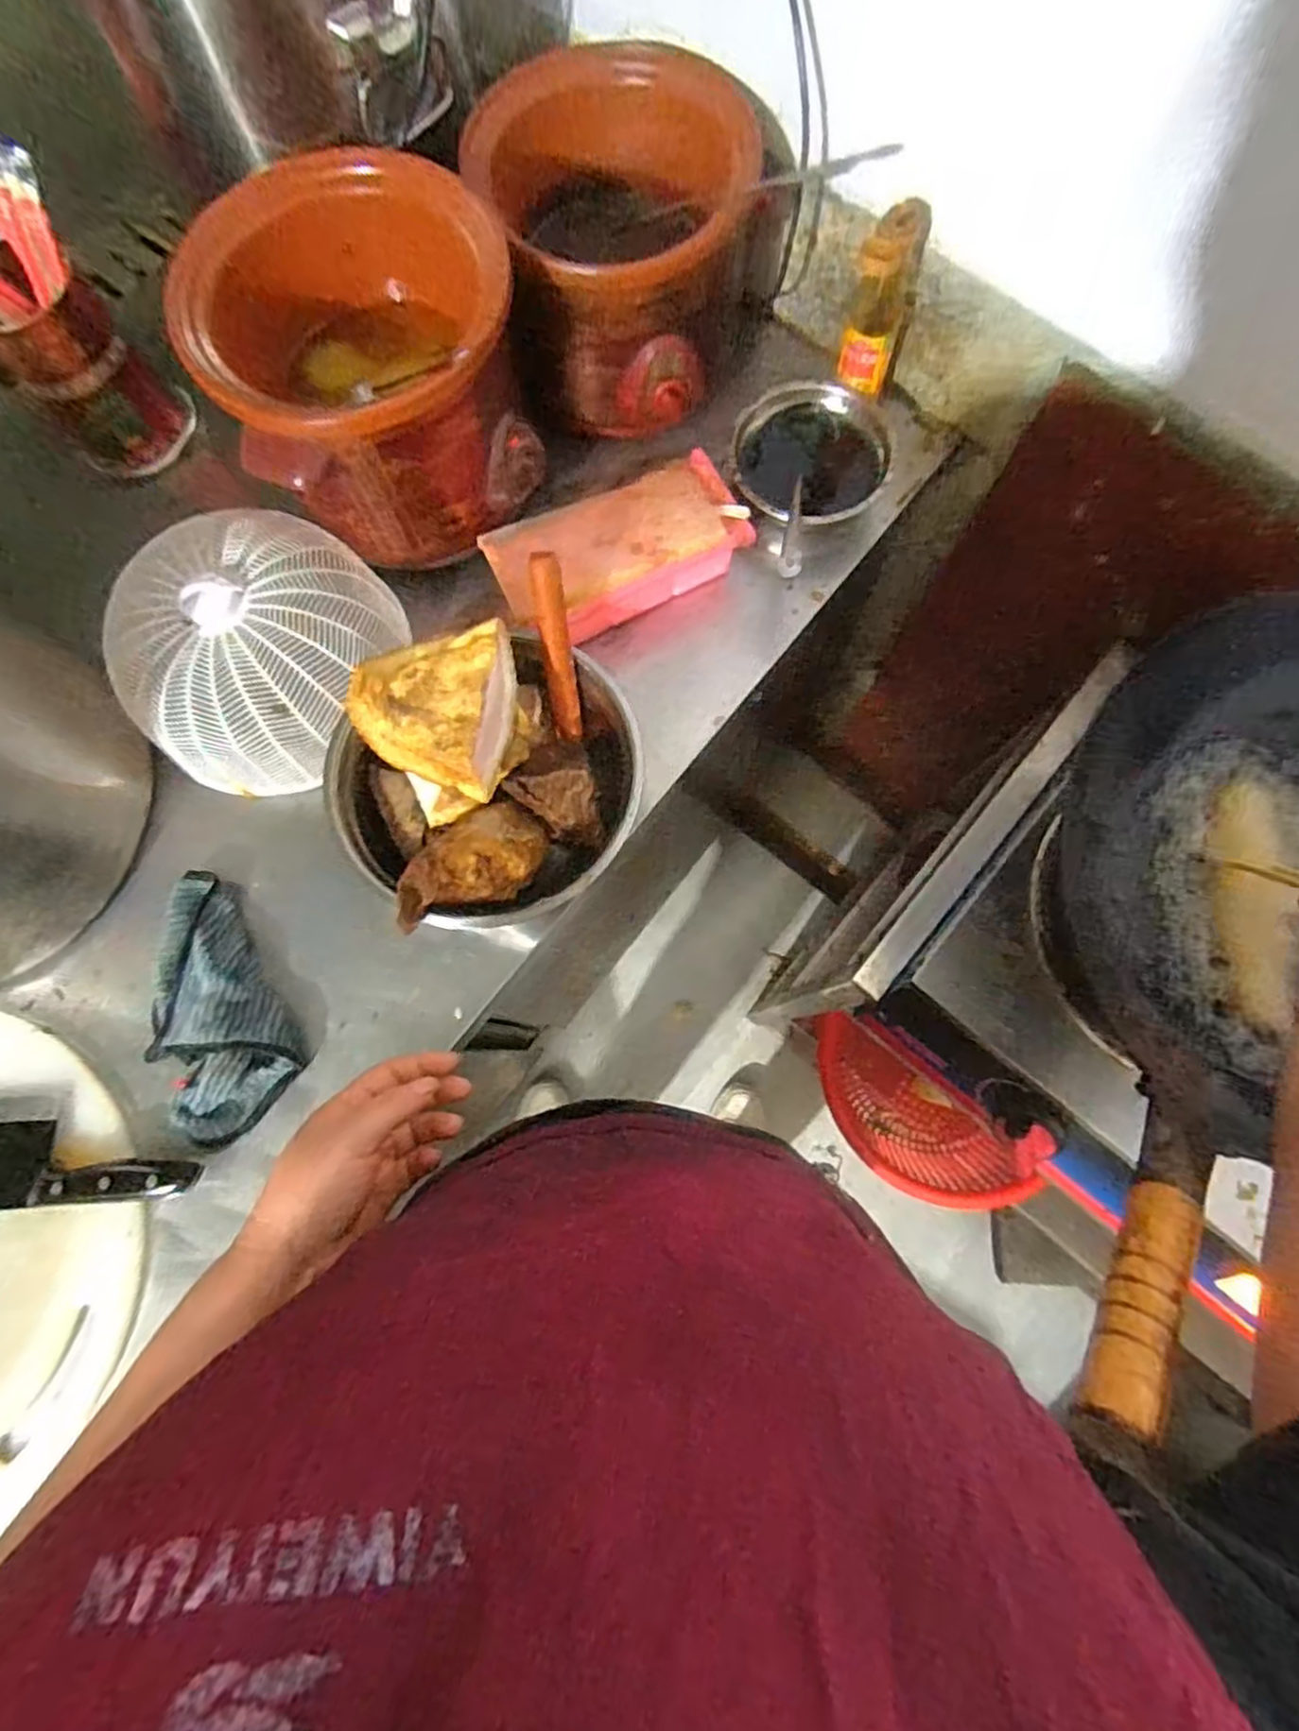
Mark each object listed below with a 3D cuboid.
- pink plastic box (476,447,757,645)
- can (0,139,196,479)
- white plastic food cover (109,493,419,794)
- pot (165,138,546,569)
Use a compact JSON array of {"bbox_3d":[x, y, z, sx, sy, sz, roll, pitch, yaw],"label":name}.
[{"bbox_3d":[-0.027,-0.273,0.660,0.214,0.061,0.107,-27,78,-5],"label":"pink plastic box"},{"bbox_3d":[-0.512,-0.465,0.647,0.115,0.200,0.127,42,82,9],"label":"can"},{"bbox_3d":[-0.336,-0.182,0.627,0.218,0.102,0.230,32,80,8],"label":"white plastic food cover"},{"bbox_3d":[-0.213,-0.380,0.594,0.239,0.168,0.212,-42,80,-8],"label":"pot"}]

